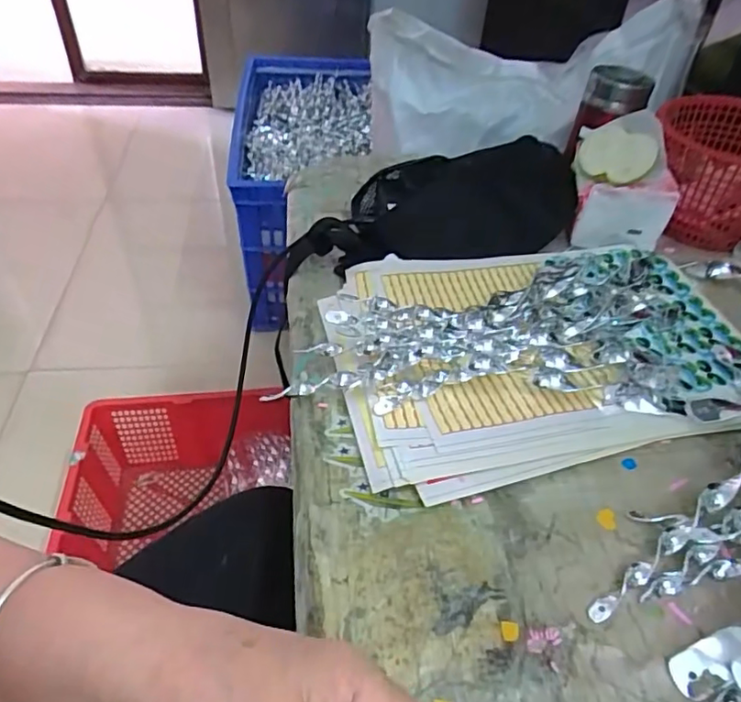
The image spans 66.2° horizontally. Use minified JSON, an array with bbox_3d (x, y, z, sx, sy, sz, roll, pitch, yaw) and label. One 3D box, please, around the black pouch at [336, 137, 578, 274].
[{"bbox_3d":[0.099,-0.163,0.629,0.297,0.052,0.147,-15,47,-18],"label":"black pouch"}]

